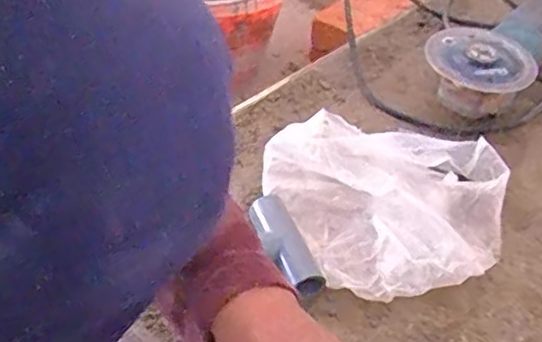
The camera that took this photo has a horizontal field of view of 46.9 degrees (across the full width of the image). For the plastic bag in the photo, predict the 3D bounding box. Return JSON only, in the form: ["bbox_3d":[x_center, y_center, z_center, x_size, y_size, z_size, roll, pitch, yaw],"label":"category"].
[{"bbox_3d":[0.083,0.026,0.492,0.188,0.062,0.145,16,43,11],"label":"plastic bag"}]

